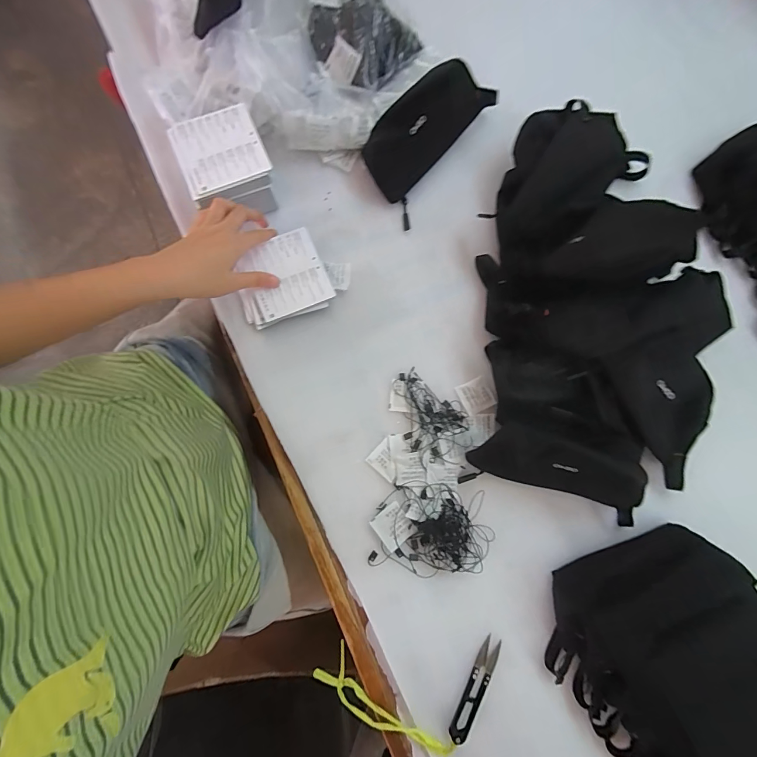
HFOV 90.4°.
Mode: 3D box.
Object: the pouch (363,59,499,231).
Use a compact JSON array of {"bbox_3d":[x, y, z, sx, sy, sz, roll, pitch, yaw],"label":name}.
[{"bbox_3d":[0.069,-0.328,0.501,0.101,0.069,0.218,38,78,5],"label":"pouch"}]

